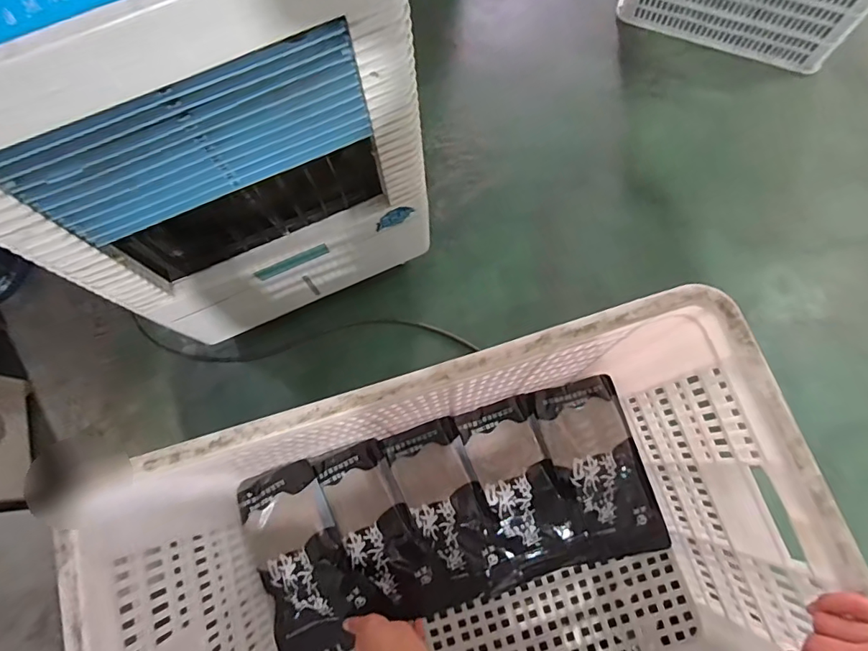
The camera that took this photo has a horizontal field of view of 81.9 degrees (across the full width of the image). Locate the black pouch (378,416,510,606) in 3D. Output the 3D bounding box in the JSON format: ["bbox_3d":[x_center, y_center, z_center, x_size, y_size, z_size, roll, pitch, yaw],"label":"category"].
[{"bbox_3d":[0.022,0.259,0.702,0.105,0.050,0.239,-23,76,-5],"label":"black pouch"}]

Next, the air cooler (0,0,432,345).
[{"bbox_3d":[-0.355,-0.329,0.833,0.584,0.736,0.331,-24,76,-5],"label":"air cooler"}]

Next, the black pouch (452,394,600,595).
[{"bbox_3d":[0.124,0.230,0.710,0.144,0.058,0.243,-16,75,-3],"label":"black pouch"}]

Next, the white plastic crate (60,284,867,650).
[{"bbox_3d":[0.041,0.277,0.547,0.603,0.357,0.421,-18,75,-3],"label":"white plastic crate"}]

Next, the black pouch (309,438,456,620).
[{"bbox_3d":[-0.074,0.288,0.689,0.103,0.025,0.256,-28,87,-6],"label":"black pouch"}]

